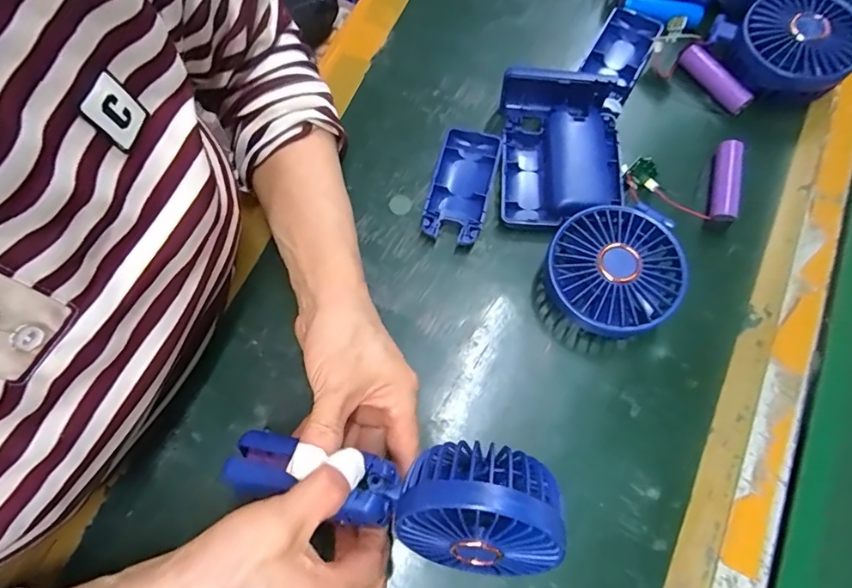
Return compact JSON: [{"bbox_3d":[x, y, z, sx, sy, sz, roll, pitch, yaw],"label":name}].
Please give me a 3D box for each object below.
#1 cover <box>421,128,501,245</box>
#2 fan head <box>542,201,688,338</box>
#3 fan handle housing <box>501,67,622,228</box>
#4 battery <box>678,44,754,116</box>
[{"bbox_3d":[0.027,-0.082,0.371,0.044,0.013,0.092,13,73,6],"label":"cover"},{"bbox_3d":[0.122,-0.013,0.329,0.088,0.044,0.090,-4,72,0],"label":"fan head"},{"bbox_3d":[0.103,-0.113,0.365,0.089,0.043,0.127,2,72,2],"label":"fan handle housing"},{"bbox_3d":[0.231,-0.171,0.387,0.015,0.019,0.066,-29,73,-8],"label":"battery"}]

